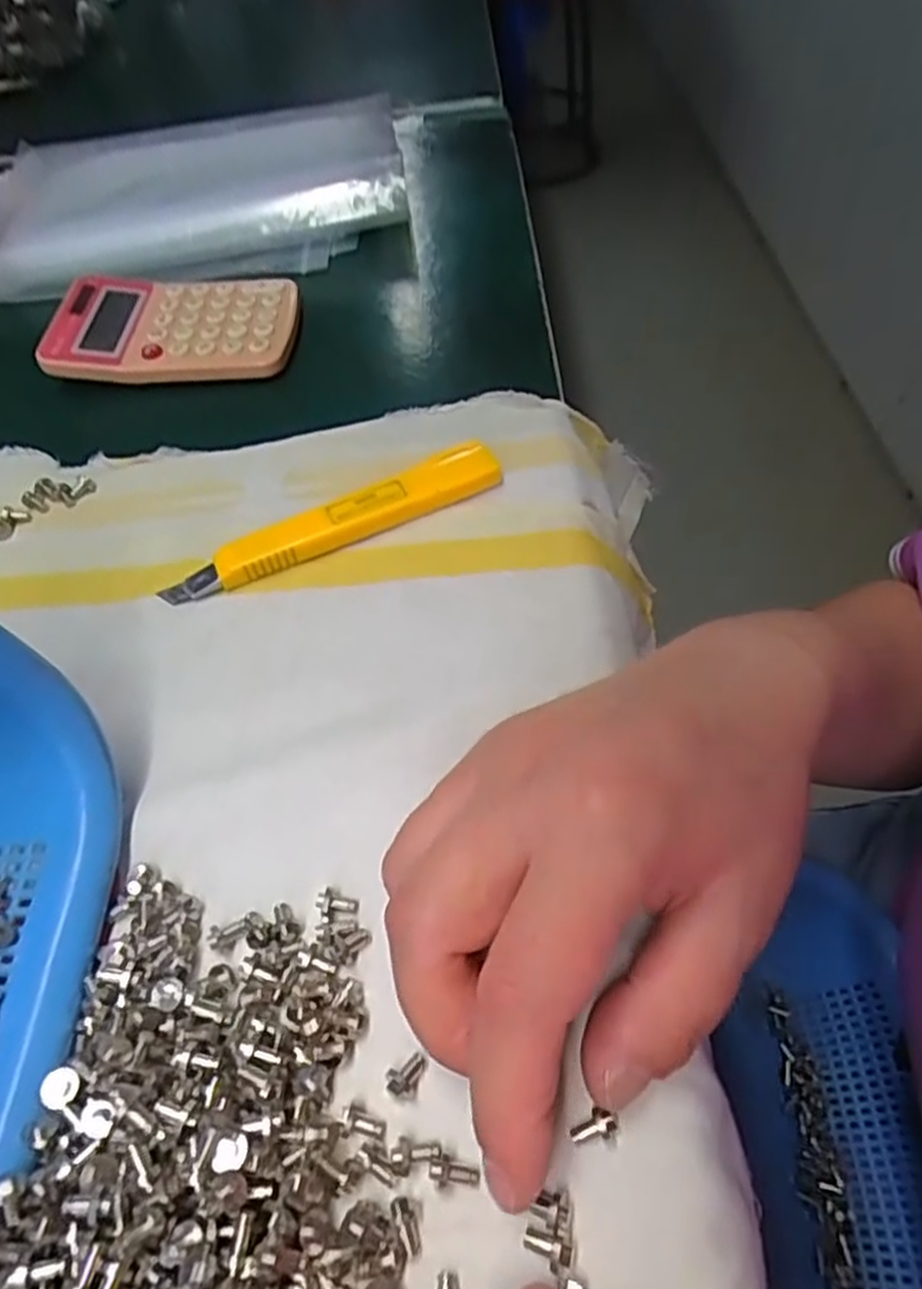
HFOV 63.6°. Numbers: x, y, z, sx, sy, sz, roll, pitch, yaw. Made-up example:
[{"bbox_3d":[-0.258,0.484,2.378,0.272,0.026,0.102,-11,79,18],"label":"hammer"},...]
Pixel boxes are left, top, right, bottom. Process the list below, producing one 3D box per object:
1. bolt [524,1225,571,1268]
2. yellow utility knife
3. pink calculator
[{"bbox_3d":[0.018,0.127,0.157,0.010,0.004,0.005,9,55,10],"label":"bolt"},{"bbox_3d":[-0.047,-0.045,0.279,0.130,0.017,0.016,-23,54,-11],"label":"yellow utility knife"},{"bbox_3d":[-0.142,-0.159,0.369,0.118,0.013,0.075,-1,53,5],"label":"pink calculator"}]

